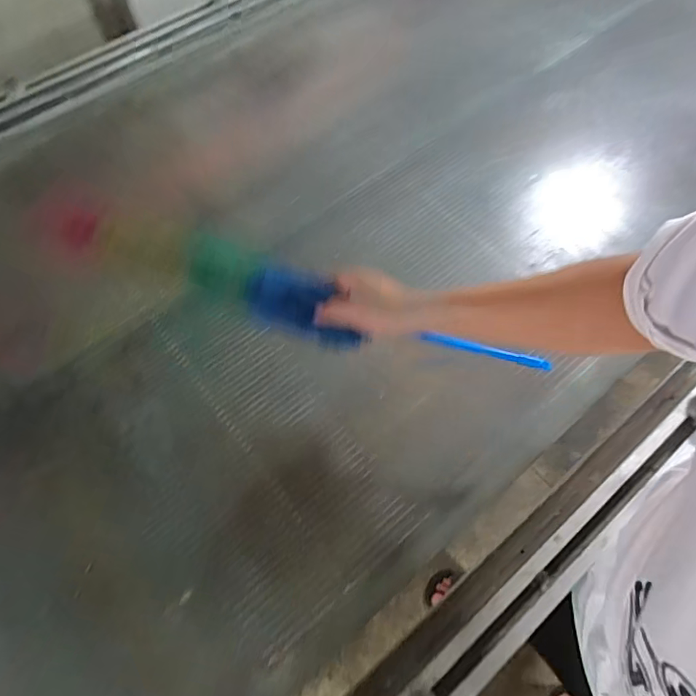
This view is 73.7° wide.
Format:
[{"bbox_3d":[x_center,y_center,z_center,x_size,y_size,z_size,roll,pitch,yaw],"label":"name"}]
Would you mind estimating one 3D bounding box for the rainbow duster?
[{"bbox_3d":[-0.092,-0.069,0.600,0.665,0.083,0.064,19,66,4],"label":"rainbow duster"}]

